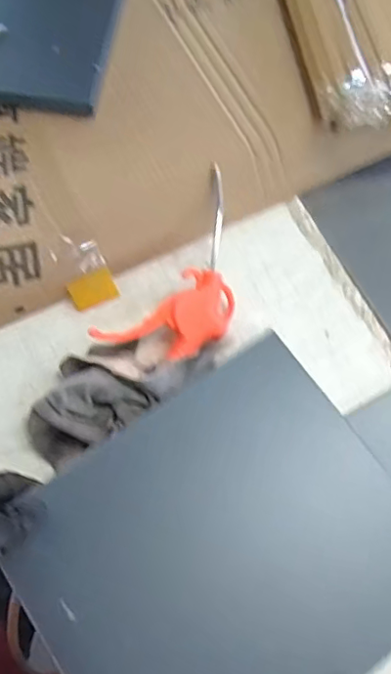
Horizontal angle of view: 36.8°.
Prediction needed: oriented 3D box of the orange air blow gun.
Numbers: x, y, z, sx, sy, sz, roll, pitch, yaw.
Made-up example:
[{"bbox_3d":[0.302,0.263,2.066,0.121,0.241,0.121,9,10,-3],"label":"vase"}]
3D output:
[{"bbox_3d":[-0.004,-0.058,0.568,0.100,0.051,0.200,27,73,8],"label":"orange air blow gun"}]

